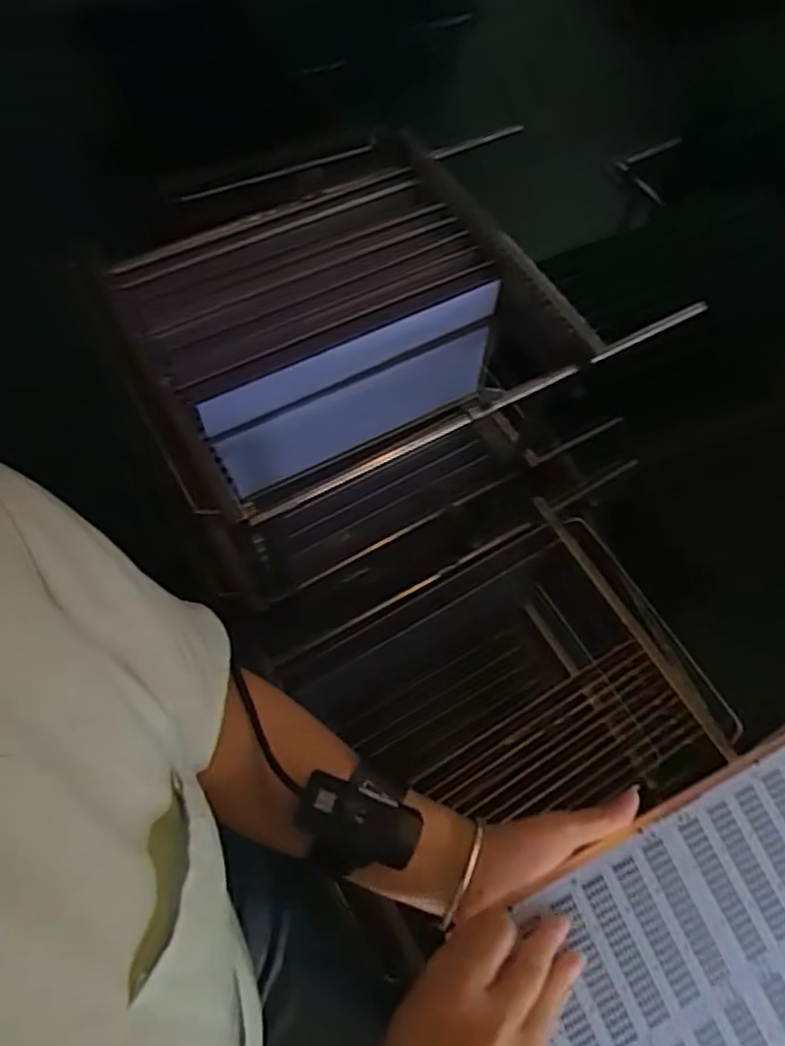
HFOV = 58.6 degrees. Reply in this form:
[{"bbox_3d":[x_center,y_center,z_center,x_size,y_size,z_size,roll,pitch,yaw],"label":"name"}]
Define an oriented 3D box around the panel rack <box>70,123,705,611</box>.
[{"bbox_3d":[-0.042,-0.190,0.893,0.524,0.307,0.360,-27,69,-15],"label":"panel rack"}]

